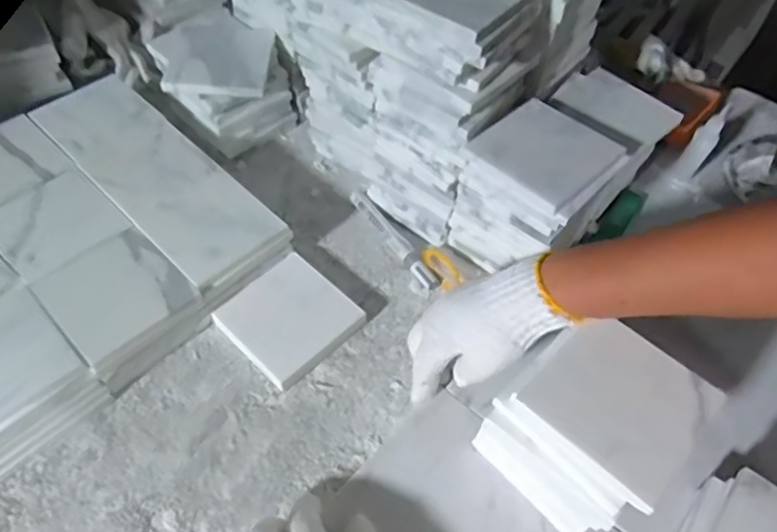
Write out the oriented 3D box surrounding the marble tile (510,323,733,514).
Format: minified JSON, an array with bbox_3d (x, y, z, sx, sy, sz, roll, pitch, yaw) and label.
[{"bbox_3d":[0.150,0.086,0.395,0.102,0.009,0.099,38,57,22],"label":"marble tile"}]

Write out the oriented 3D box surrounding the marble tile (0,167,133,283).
[{"bbox_3d":[-0.305,-0.041,0.552,0.099,0.004,0.099,39,60,21],"label":"marble tile"}]

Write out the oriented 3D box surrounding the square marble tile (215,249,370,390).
[{"bbox_3d":[-0.089,0.048,0.548,0.098,0.020,0.101,38,57,22],"label":"square marble tile"}]

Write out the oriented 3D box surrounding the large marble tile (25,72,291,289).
[{"bbox_3d":[-0.232,-0.096,0.595,0.298,0.007,0.100,40,60,21],"label":"large marble tile"}]

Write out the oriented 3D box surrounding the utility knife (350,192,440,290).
[{"bbox_3d":[0.004,-0.028,0.623,0.016,0.018,0.141,-26,59,-24],"label":"utility knife"}]

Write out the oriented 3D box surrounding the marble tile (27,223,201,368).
[{"bbox_3d":[-0.232,0.018,0.511,0.100,0.004,0.100,40,60,22],"label":"marble tile"}]

